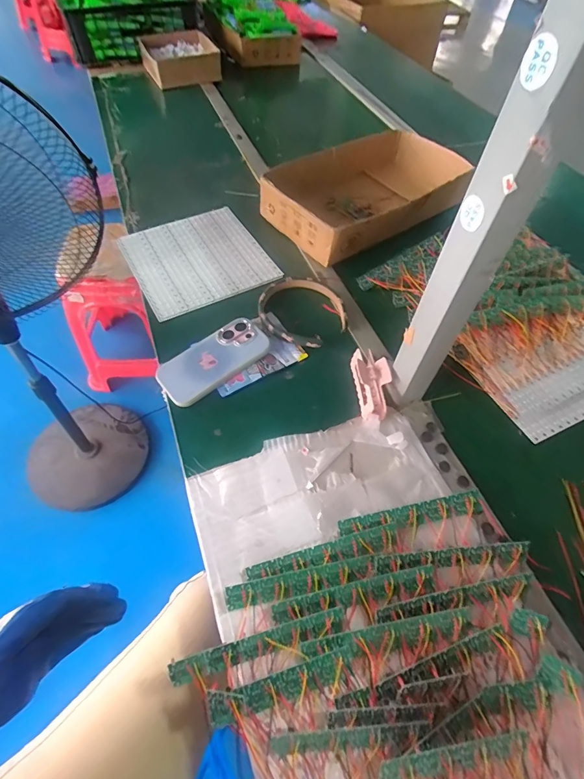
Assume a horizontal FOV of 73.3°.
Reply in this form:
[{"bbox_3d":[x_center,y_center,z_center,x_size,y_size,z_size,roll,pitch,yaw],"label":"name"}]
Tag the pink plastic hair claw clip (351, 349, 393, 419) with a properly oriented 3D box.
[{"bbox_3d":[0.113,-0.011,0.552,0.040,0.046,0.099,-5,56,-6],"label":"pink plastic hair claw clip"}]

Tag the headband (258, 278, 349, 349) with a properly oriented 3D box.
[{"bbox_3d":[0.017,-0.127,0.643,0.135,0.019,0.153,-13,58,-11],"label":"headband"}]

